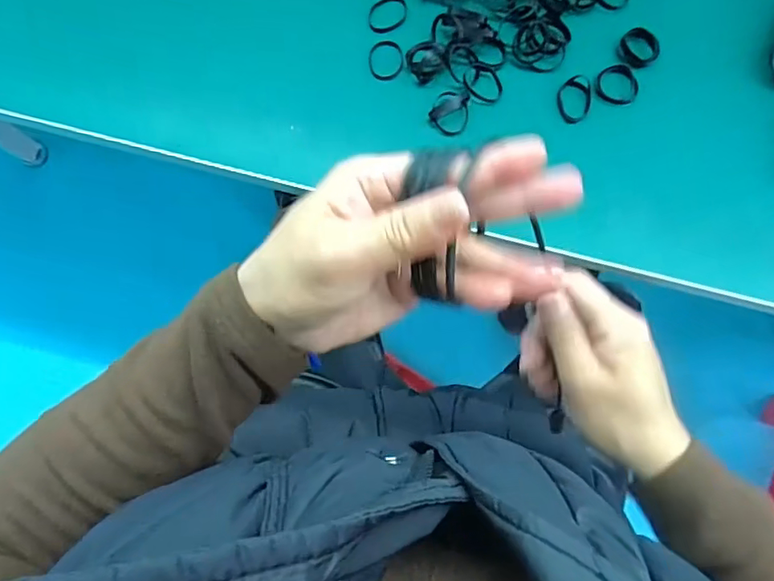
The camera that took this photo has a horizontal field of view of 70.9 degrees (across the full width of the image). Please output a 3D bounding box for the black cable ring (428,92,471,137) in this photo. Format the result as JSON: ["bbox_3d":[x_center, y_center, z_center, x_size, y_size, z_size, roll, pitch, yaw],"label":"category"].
[{"bbox_3d":[0.042,-0.118,0.363,0.026,0.006,0.028,0,82,-1],"label":"black cable ring"}]

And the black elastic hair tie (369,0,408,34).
[{"bbox_3d":[0.000,-0.193,0.377,0.029,0.004,0.024,-26,83,-4],"label":"black elastic hair tie"}]

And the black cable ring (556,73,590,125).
[{"bbox_3d":[0.128,-0.131,0.371,0.022,0.006,0.030,-6,82,-1],"label":"black cable ring"}]

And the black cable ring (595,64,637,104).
[{"bbox_3d":[0.159,-0.141,0.375,0.030,0.007,0.027,-17,95,1],"label":"black cable ring"}]

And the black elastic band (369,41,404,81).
[{"bbox_3d":[0.000,-0.159,0.373,0.023,0.004,0.028,-3,82,-1],"label":"black elastic band"}]

